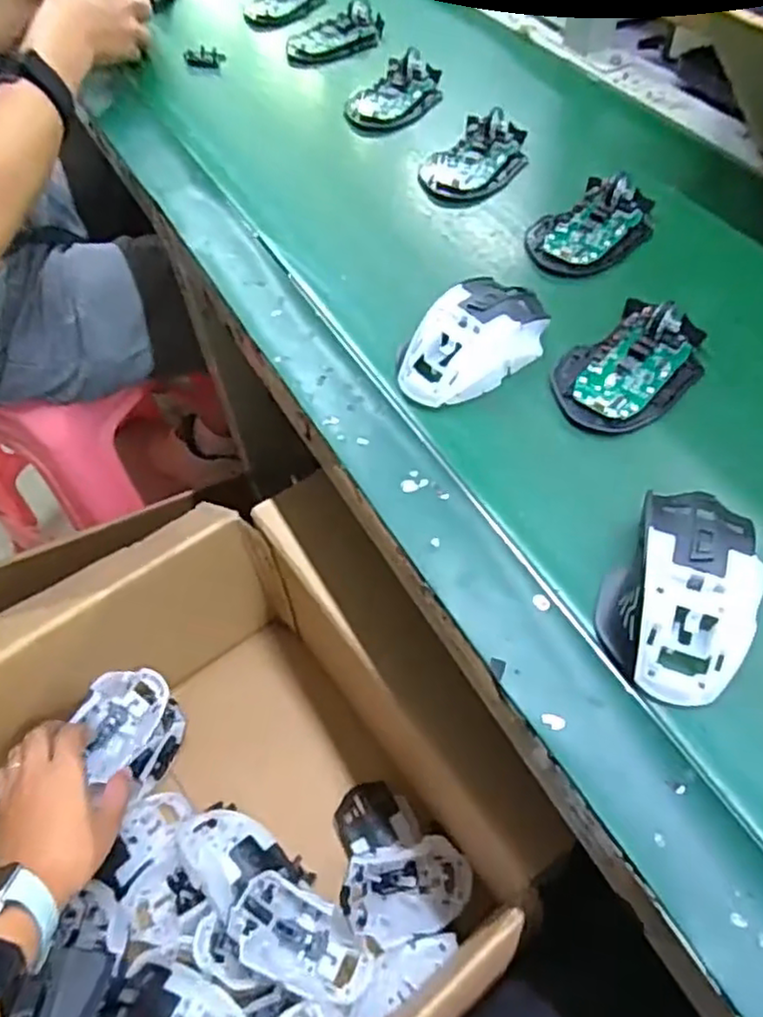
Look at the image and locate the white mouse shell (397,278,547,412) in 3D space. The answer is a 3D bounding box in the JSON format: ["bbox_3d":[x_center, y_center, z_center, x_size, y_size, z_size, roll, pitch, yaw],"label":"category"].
[{"bbox_3d":[0.062,-0.112,0.452,0.062,0.034,0.110,35,64,23],"label":"white mouse shell"}]

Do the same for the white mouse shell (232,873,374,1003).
[{"bbox_3d":[-0.062,0.339,0.533,0.114,0.024,0.060,22,61,17],"label":"white mouse shell"}]

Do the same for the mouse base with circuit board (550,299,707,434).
[{"bbox_3d":[0.164,-0.097,0.441,0.109,0.030,0.072,-34,61,-18],"label":"mouse base with circuit board"}]

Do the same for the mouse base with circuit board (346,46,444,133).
[{"bbox_3d":[0.013,-0.407,0.658,0.104,0.029,0.065,-37,62,-20],"label":"mouse base with circuit board"}]

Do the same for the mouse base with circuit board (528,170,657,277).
[{"bbox_3d":[0.166,-0.225,0.528,0.106,0.026,0.072,-39,63,-21],"label":"mouse base with circuit board"}]

